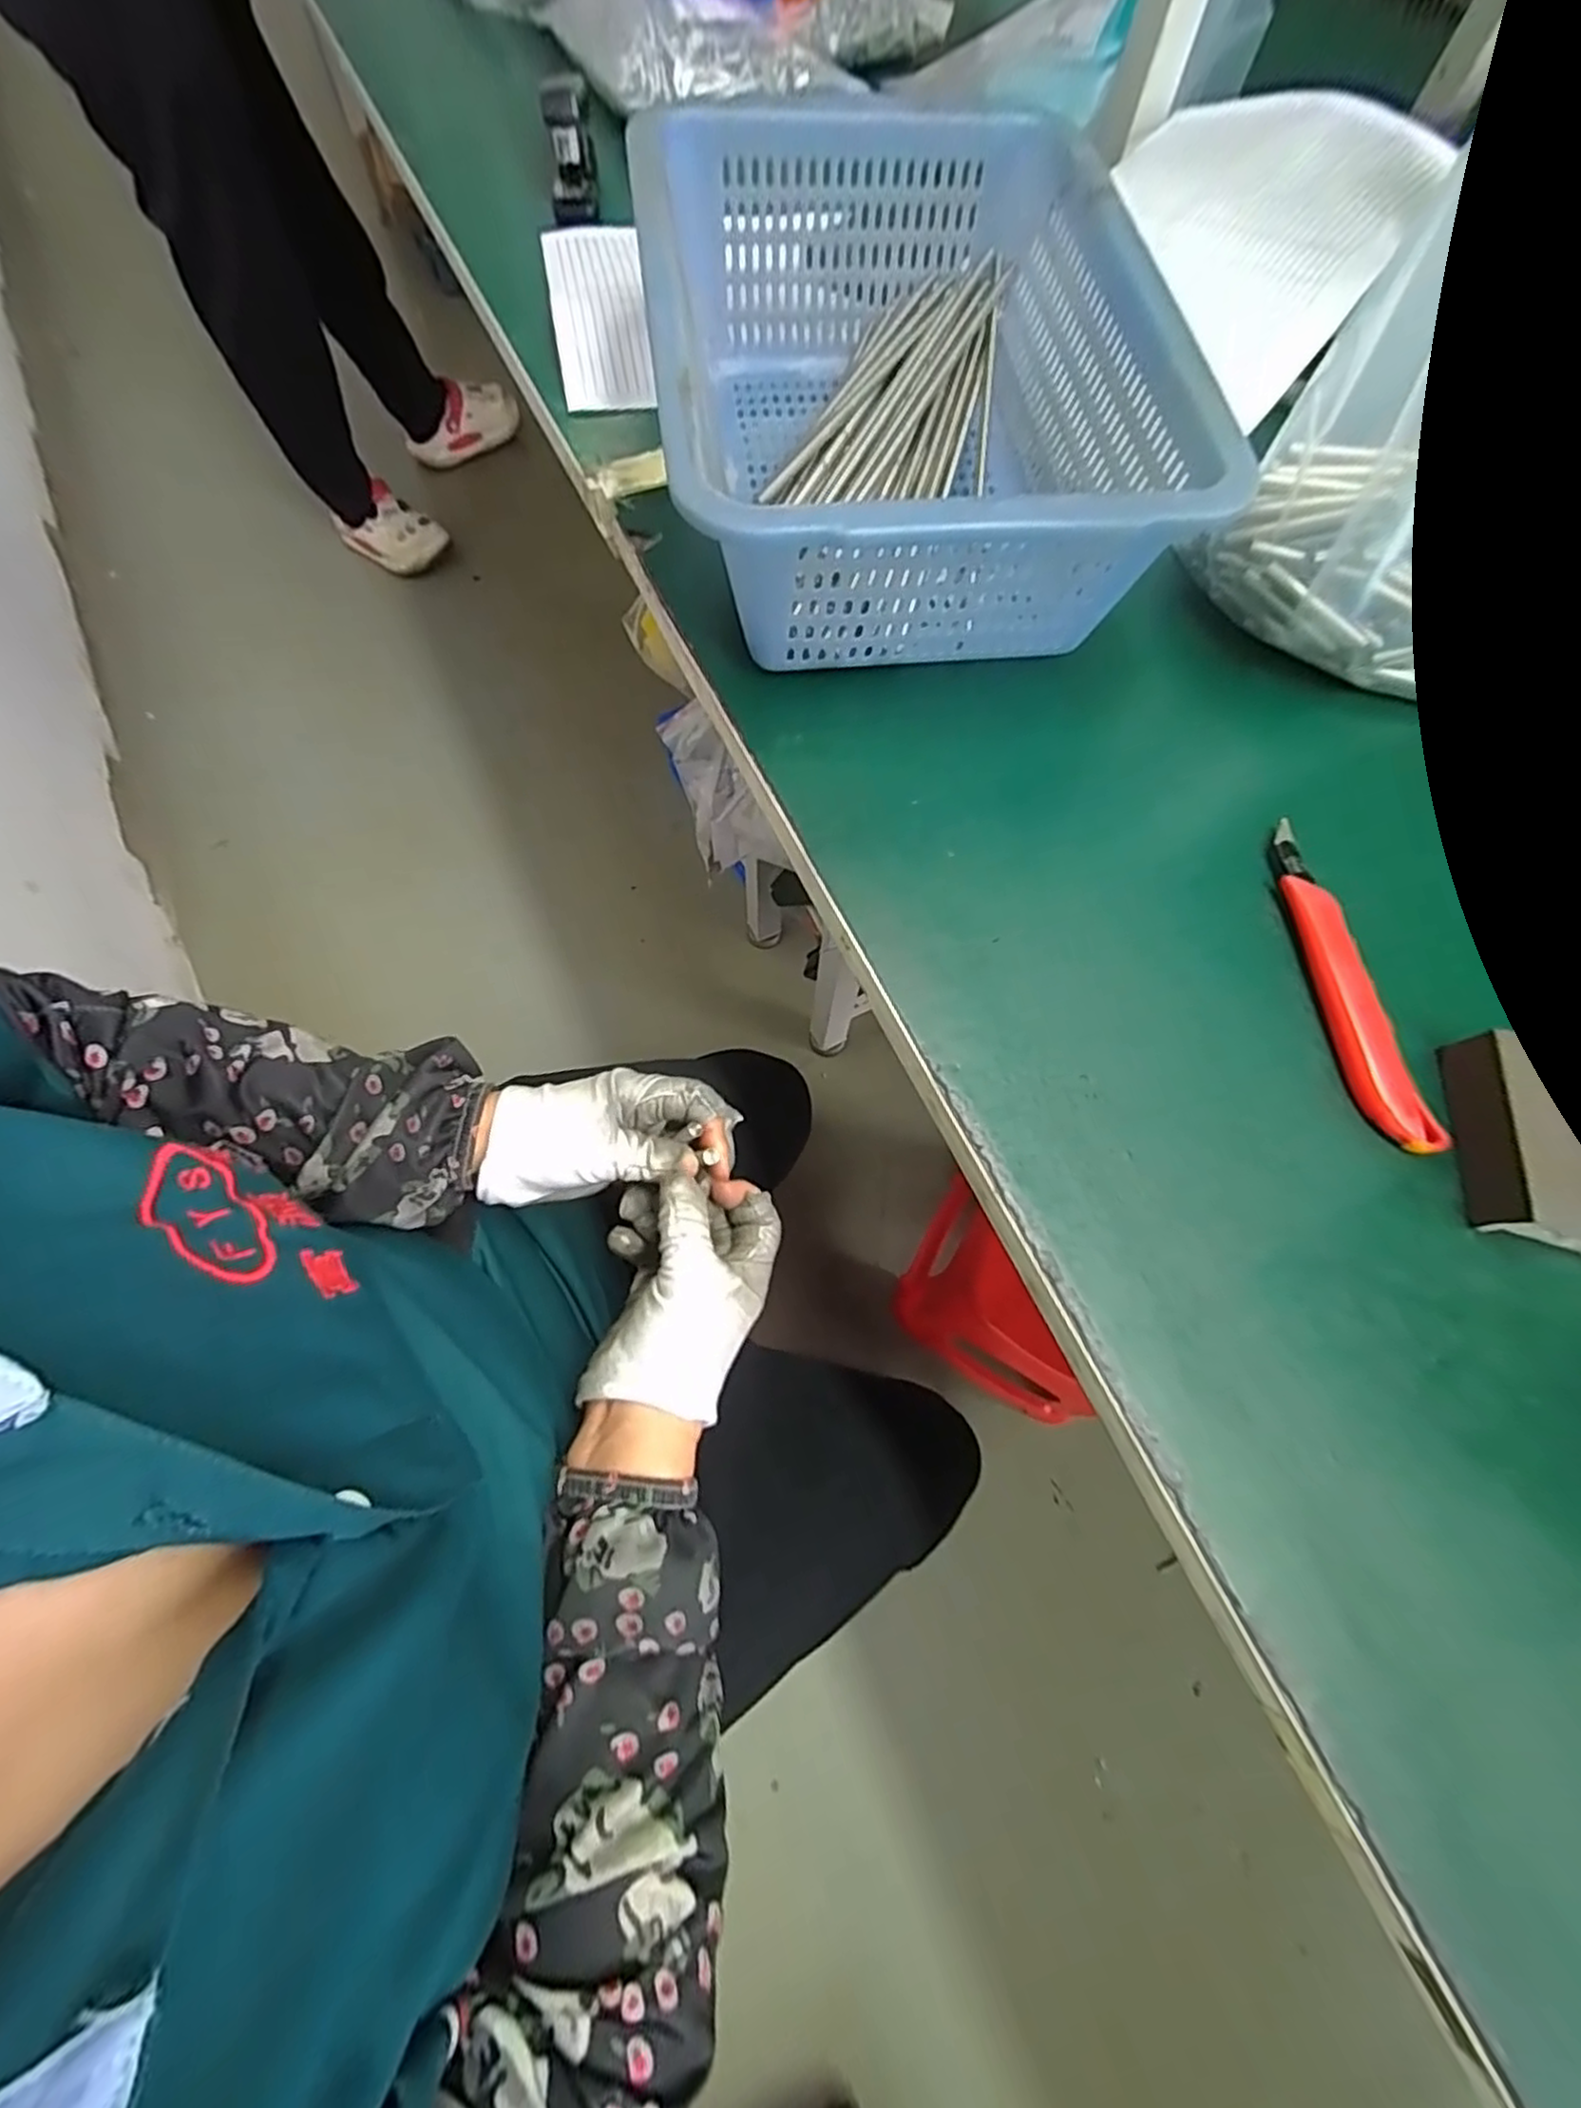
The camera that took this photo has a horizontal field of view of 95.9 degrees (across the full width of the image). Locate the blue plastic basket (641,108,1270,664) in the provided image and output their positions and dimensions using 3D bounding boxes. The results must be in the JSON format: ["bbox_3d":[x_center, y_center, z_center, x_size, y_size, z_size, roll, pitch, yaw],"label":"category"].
[{"bbox_3d":[0.051,-0.316,0.352,0.221,0.099,0.304,-7,71,-5],"label":"blue plastic basket"}]

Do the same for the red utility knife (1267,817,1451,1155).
[{"bbox_3d":[0.235,-0.033,0.304,0.023,0.016,0.151,-7,71,-5],"label":"red utility knife"}]

